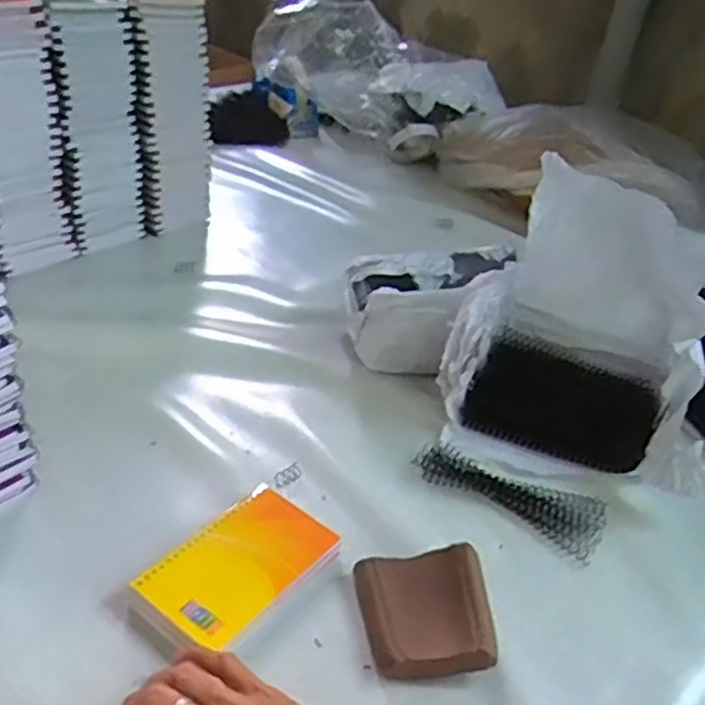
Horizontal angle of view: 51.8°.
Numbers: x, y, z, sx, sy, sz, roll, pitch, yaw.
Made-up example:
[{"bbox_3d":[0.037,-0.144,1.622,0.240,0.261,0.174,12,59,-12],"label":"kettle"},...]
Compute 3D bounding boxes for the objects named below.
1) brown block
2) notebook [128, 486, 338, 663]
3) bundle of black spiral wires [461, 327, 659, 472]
[{"bbox_3d":[0.051,0.176,0.495,0.086,0.026,0.089,1,34,-10],"label":"brown block"},{"bbox_3d":[-0.076,0.154,0.506,0.091,0.021,0.139,27,38,26],"label":"notebook"},{"bbox_3d":[0.196,0.047,0.681,0.162,0.051,0.099,20,35,18],"label":"bundle of black spiral wires"}]

